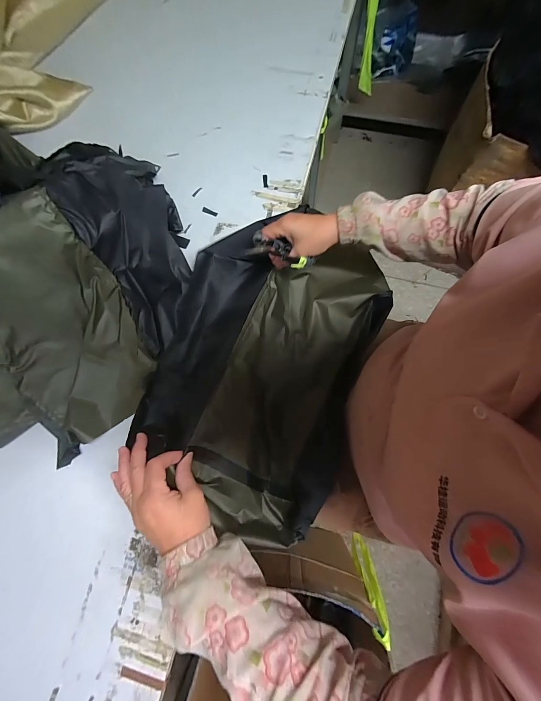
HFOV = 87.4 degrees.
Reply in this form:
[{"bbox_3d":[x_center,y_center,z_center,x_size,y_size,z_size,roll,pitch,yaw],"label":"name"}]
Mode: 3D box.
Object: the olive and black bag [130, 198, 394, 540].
[{"bbox_3d":[-0.014,0.009,0.467,0.346,0.096,0.488,19,76,6],"label":"olive and black bag"}]

